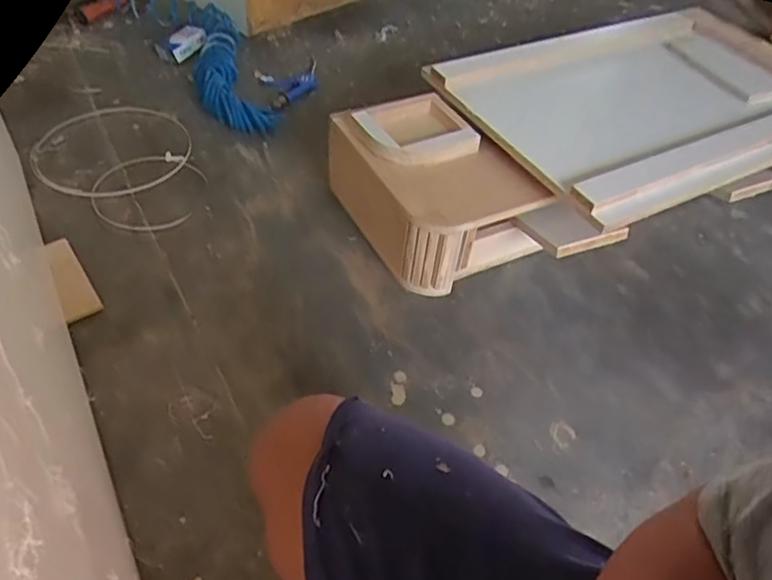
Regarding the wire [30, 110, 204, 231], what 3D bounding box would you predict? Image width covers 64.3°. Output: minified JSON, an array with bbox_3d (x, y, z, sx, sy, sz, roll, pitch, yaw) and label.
[{"bbox_3d":[-0.535,-0.242,1.231,0.308,0.035,0.448,-15,48,-18],"label":"wire"}]

